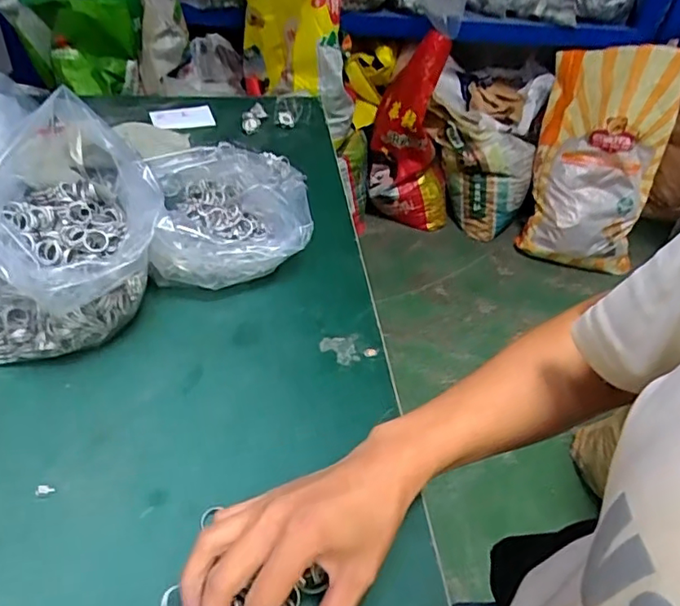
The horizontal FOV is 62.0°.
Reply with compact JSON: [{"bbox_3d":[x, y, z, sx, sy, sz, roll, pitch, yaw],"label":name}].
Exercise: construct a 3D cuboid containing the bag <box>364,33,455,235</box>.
[{"bbox_3d":[0.238,-0.514,1.764,0.265,0.602,0.145,5,42,-3],"label":"bag"}]

